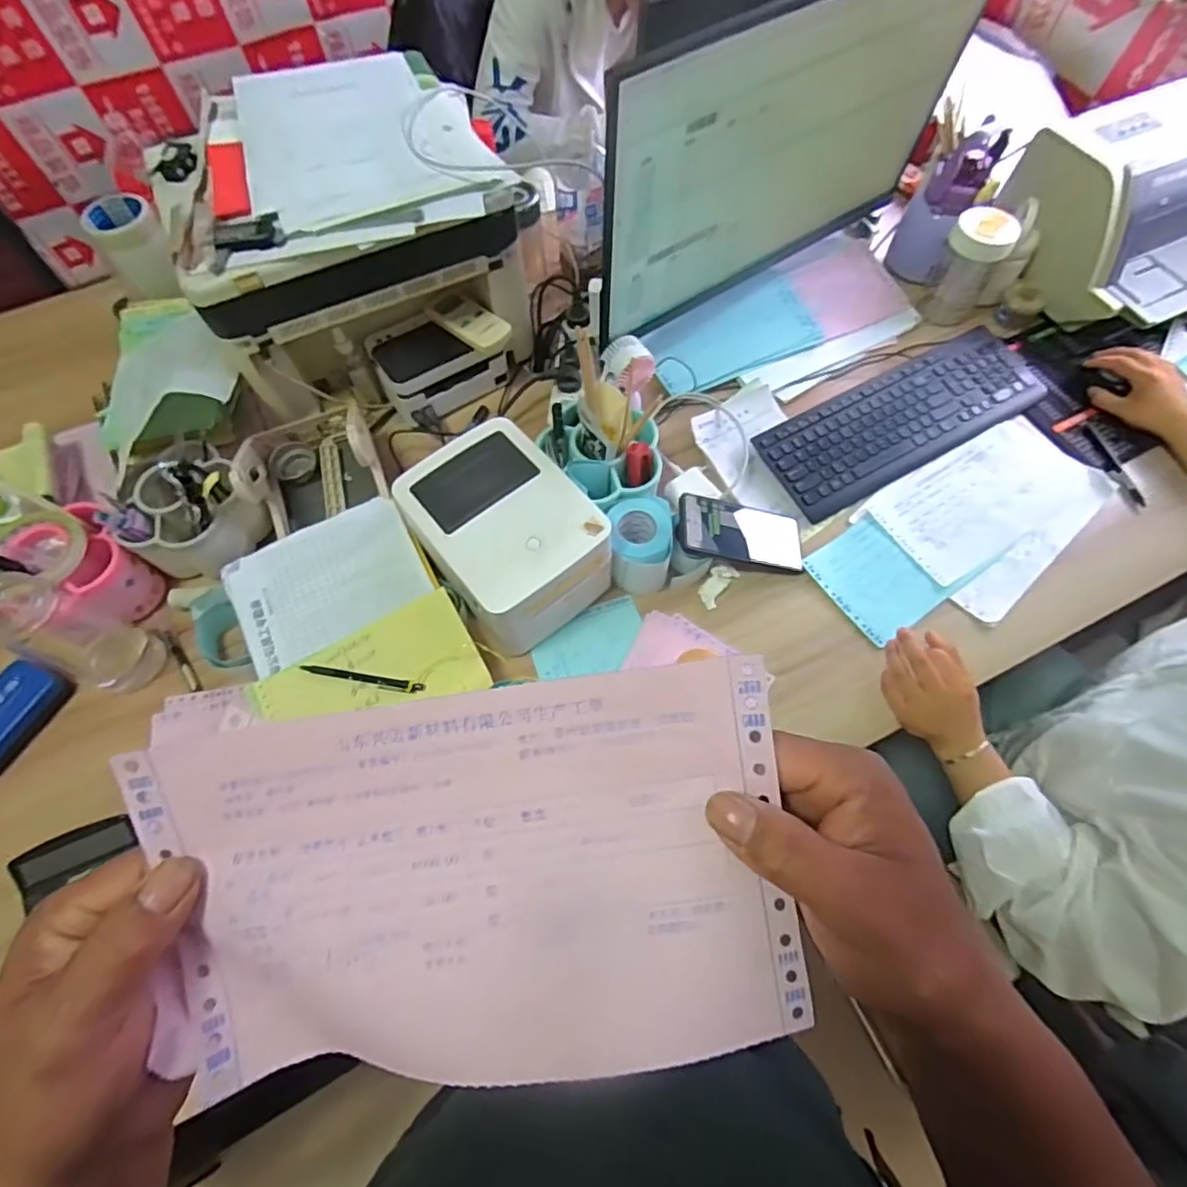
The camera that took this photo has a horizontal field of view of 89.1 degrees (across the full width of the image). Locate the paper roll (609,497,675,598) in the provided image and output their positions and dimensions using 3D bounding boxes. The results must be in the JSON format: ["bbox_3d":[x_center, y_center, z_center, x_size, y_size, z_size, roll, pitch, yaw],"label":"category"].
[{"bbox_3d":[0.057,-0.055,0.717,0.072,0.075,0.088,-5,65,-1],"label":"paper roll"}]

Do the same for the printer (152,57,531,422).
[{"bbox_3d":[-0.290,-0.472,0.817,0.426,0.250,0.372,-22,66,-9],"label":"printer"}]

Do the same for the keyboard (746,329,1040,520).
[{"bbox_3d":[0.429,-0.246,0.828,0.417,0.016,0.143,-27,67,-11],"label":"keyboard"}]

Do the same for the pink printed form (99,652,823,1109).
[{"bbox_3d":[-0.048,0.105,0.226,0.233,0.015,0.138,-7,87,3],"label":"pink printed form"}]

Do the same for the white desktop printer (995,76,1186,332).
[{"bbox_3d":[0.830,-0.556,0.873,0.390,0.184,0.278,-23,66,-9],"label":"white desktop printer"}]

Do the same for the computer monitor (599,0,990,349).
[{"bbox_3d":[0.245,-0.528,0.735,0.543,0.306,0.055,-34,69,-14],"label":"computer monitor"}]

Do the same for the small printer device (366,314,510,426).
[{"bbox_3d":[-0.212,-0.319,0.845,0.168,0.085,0.103,-29,68,-12],"label":"small printer device"}]

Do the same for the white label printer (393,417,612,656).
[{"bbox_3d":[-0.098,-0.065,0.688,0.171,0.119,0.211,-37,69,-15],"label":"white label printer"}]

